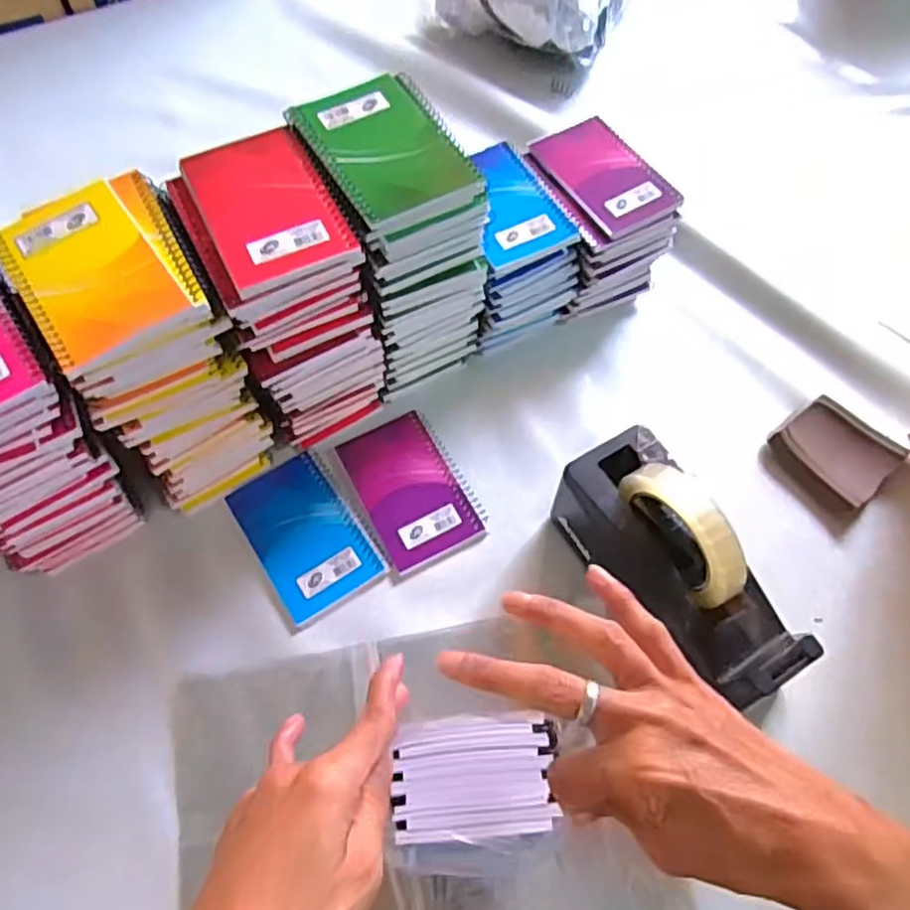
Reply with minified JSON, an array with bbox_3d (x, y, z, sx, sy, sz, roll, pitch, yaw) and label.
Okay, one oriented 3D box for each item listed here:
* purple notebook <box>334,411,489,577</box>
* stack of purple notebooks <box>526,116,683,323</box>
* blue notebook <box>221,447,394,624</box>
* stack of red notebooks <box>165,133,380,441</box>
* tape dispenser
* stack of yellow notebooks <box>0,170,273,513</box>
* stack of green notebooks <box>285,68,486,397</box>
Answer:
[{"bbox_3d":[-0.038,0.027,0.572,0.085,0.006,0.131,-25,65,-13],"label":"purple notebook"},{"bbox_3d":[0.132,-0.220,0.644,0.104,0.111,0.143,-16,63,-9],"label":"stack of purple notebooks"},{"bbox_3d":[-0.122,0.062,0.550,0.083,0.006,0.132,-30,66,-15],"label":"blue notebook"},{"bbox_3d":[-0.128,-0.115,0.530,0.099,0.207,0.131,-27,65,-14],"label":"stack of red notebooks"},{"bbox_3d":[0.156,0.072,0.468,0.074,0.106,0.192,-27,65,-14],"label":"tape dispenser"},{"bbox_3d":[-0.220,-0.069,0.510,0.106,0.215,0.136,-27,65,-14],"label":"stack of yellow notebooks"},{"bbox_3d":[-0.046,-0.165,0.561,0.097,0.215,0.134,-23,64,-12],"label":"stack of green notebooks"}]

